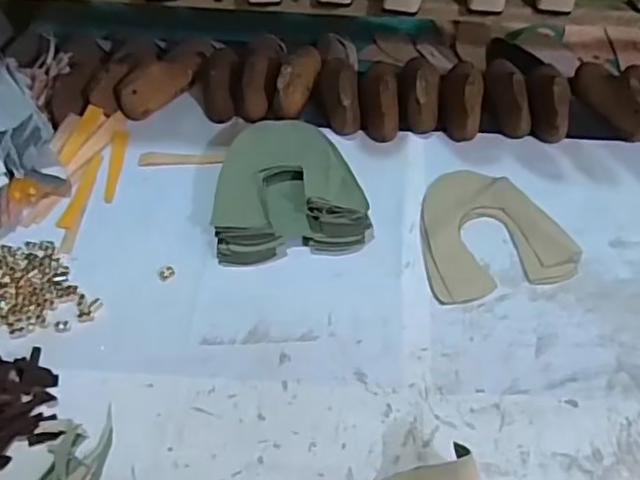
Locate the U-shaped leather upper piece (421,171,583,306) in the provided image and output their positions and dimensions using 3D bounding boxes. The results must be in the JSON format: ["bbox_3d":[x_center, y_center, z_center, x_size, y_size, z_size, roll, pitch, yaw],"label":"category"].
[{"bbox_3d":[0.190,-0.014,0.714,0.161,0.008,0.164,-11,54,-5],"label":"U-shaped leather upper piece"}]

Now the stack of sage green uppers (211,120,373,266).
[{"bbox_3d":[-0.039,-0.064,0.737,0.172,0.044,0.178,-8,54,-3],"label":"stack of sage green uppers"}]

